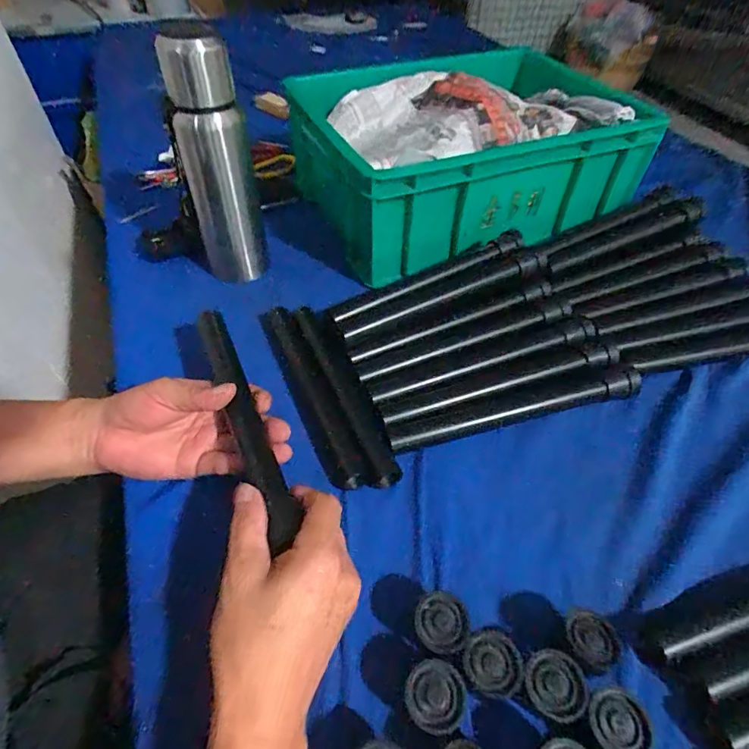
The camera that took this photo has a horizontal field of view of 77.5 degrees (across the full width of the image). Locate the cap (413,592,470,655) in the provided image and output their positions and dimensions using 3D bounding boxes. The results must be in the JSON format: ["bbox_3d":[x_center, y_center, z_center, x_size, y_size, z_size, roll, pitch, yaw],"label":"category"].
[{"bbox_3d":[0.042,0.166,0.308,0.033,0.033,0.033,1,53,-1],"label":"cap"}]

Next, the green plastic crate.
[{"bbox_3d":[0.119,-0.313,0.620,0.398,0.113,0.316,-16,55,-13],"label":"green plastic crate"}]

